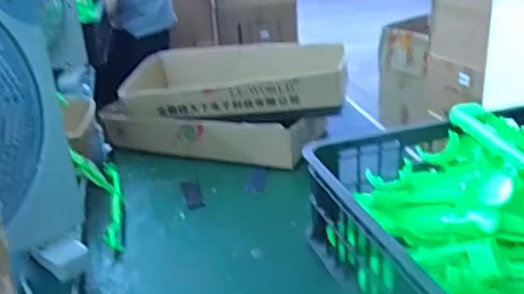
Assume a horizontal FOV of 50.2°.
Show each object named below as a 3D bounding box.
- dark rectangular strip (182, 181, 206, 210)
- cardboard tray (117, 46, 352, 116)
[{"bbox_3d":[-0.117,0.079,0.942,0.028,0.004,0.100,-10,25,-12],"label":"dark rectangular strip"},{"bbox_3d":[-0.053,-0.144,1.126,0.448,0.091,0.251,2,25,15],"label":"cardboard tray"}]

